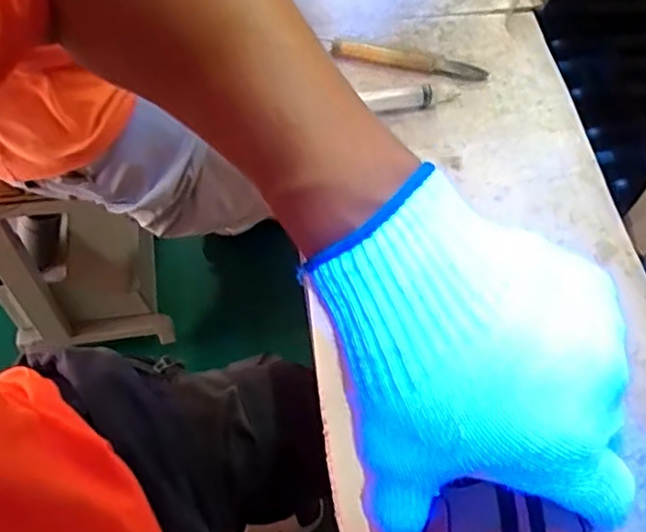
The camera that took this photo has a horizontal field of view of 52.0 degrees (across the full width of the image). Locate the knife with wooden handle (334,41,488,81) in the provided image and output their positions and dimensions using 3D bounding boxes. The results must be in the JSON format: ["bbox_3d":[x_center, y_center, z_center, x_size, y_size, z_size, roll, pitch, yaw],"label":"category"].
[{"bbox_3d":[0.093,-0.220,0.713,0.167,0.019,0.026,6,59,2],"label":"knife with wooden handle"}]

